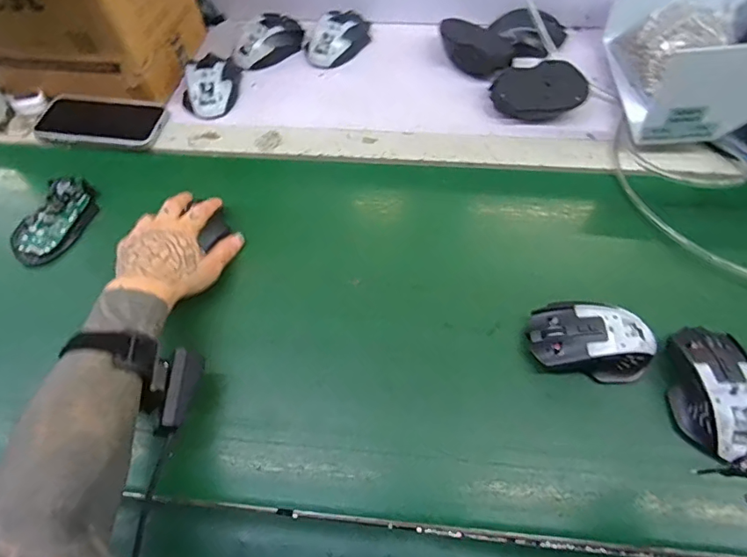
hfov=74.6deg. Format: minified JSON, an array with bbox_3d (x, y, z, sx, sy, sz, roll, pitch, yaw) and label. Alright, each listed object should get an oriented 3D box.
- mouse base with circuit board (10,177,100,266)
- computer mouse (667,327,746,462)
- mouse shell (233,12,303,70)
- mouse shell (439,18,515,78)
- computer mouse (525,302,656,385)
[{"bbox_3d":[-0.371,-0.070,0.568,0.068,0.024,0.111,27,62,17],"label":"mouse base with circuit board"},{"bbox_3d":[0.300,0.095,0.432,0.064,0.036,0.113,0,58,1],"label":"computer mouse"},{"bbox_3d":[-0.155,-0.348,0.719,0.112,0.038,0.066,-32,63,-18],"label":"mouse shell"},{"bbox_3d":[0.141,-0.320,0.687,0.111,0.042,0.058,34,64,20],"label":"mouse shell"},{"bbox_3d":[0.207,0.057,0.457,0.112,0.037,0.065,6,58,5],"label":"computer mouse"}]

